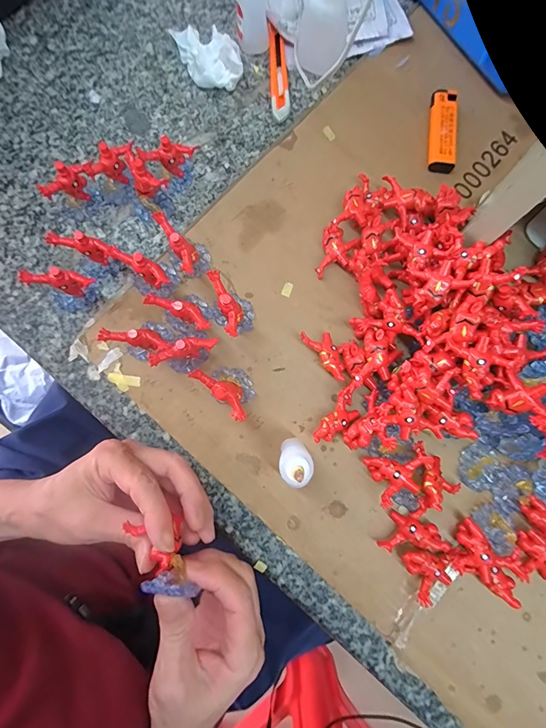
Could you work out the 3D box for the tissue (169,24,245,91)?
[{"bbox_3d":[-0.064,-0.304,0.355,0.059,0.029,0.069,-12,80,-2],"label":"tissue"}]

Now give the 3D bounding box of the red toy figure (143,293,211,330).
[{"bbox_3d":[-0.070,-0.041,0.274,0.050,0.009,0.014,24,80,-12],"label":"red toy figure"}]

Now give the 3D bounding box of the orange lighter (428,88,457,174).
[{"bbox_3d":[0.161,-0.221,0.346,0.025,0.013,0.078,7,80,1],"label":"orange lighter"}]

